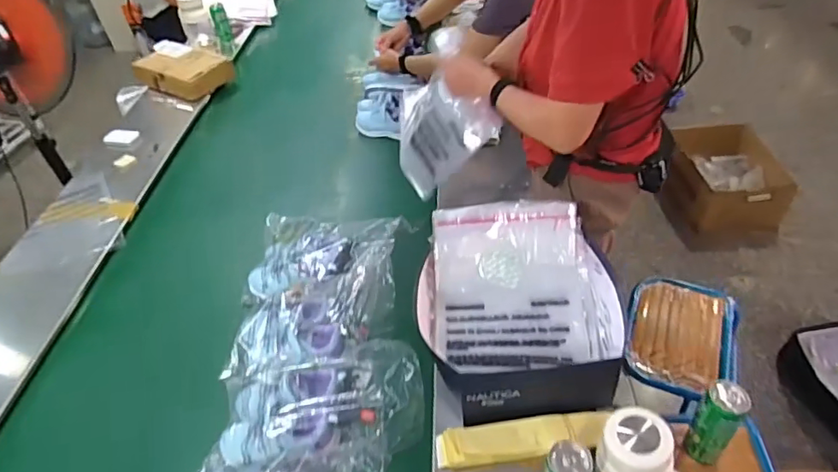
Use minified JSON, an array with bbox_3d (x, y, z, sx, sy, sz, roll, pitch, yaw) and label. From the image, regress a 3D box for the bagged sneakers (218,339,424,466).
[{"bbox_3d":[-0.160,0.265,0.899,0.324,0.104,0.193,-8,43,-2],"label":"bagged sneakers"}]

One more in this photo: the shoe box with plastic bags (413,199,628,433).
[{"bbox_3d":[0.173,0.117,0.949,0.343,0.133,0.369,-4,43,2],"label":"shoe box with plastic bags"}]

